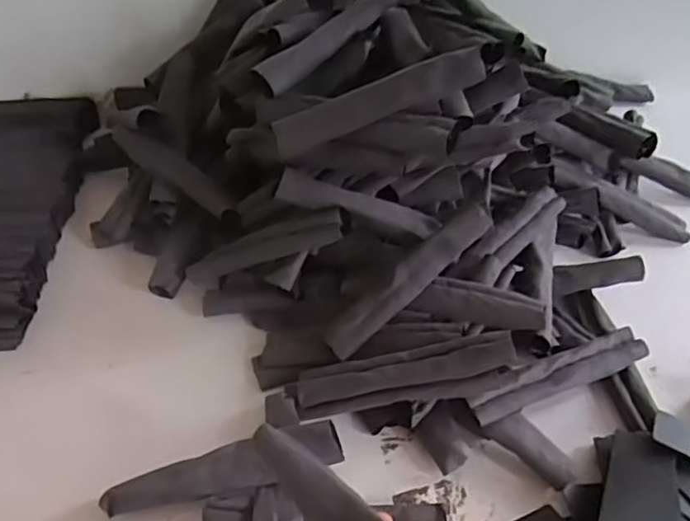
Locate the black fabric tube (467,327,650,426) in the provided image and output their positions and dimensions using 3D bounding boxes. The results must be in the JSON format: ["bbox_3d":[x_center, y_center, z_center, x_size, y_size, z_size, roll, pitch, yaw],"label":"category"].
[{"bbox_3d":[0.189,0.105,0.559,0.182,0.032,0.033,-18,46,-19],"label":"black fabric tube"}]

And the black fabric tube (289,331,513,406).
[{"bbox_3d":[0.046,0.091,0.534,0.191,0.020,0.039,-14,39,12],"label":"black fabric tube"}]

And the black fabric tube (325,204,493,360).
[{"bbox_3d":[0.058,0.017,0.574,0.185,0.025,0.031,-43,53,-5],"label":"black fabric tube"}]

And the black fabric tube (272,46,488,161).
[{"bbox_3d":[0.027,-0.135,0.534,0.183,0.034,0.019,-21,42,7],"label":"black fabric tube"}]

